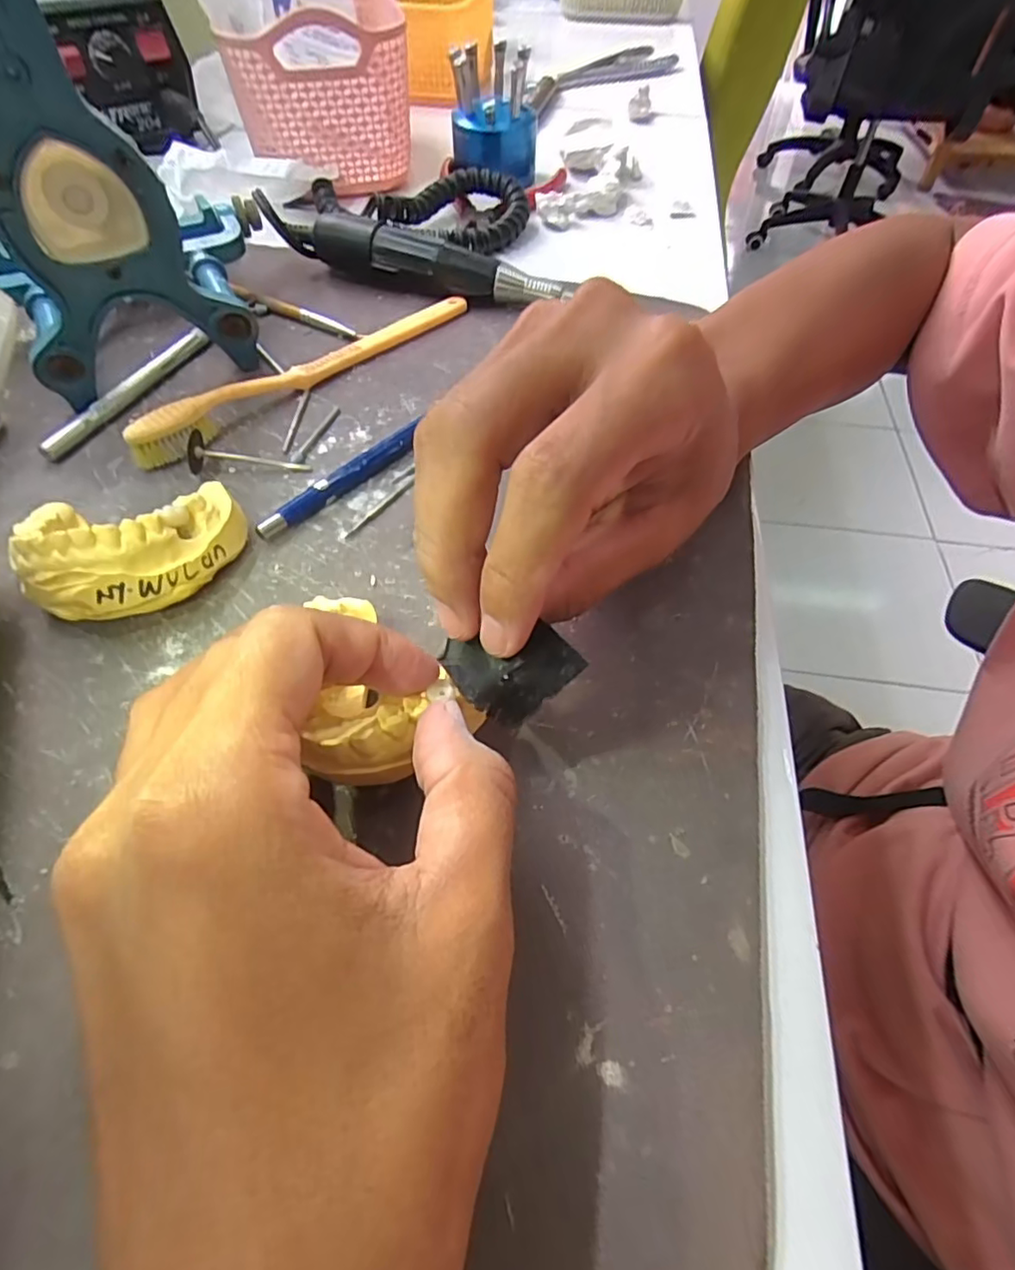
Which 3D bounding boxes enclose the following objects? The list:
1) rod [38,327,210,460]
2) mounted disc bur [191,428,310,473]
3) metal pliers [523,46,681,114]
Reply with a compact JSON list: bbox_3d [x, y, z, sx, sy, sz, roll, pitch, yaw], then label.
[{"bbox_3d":[-0.172,-0.111,0.273,0.006,0.010,0.096,22,56,14],"label":"rod"},{"bbox_3d":[-0.107,-0.076,0.246,0.047,0.014,0.013,-6,54,-5],"label":"mounted disc bur"},{"bbox_3d":[0.090,-0.557,0.595,0.045,0.021,0.250,34,62,21],"label":"metal pliers"}]

